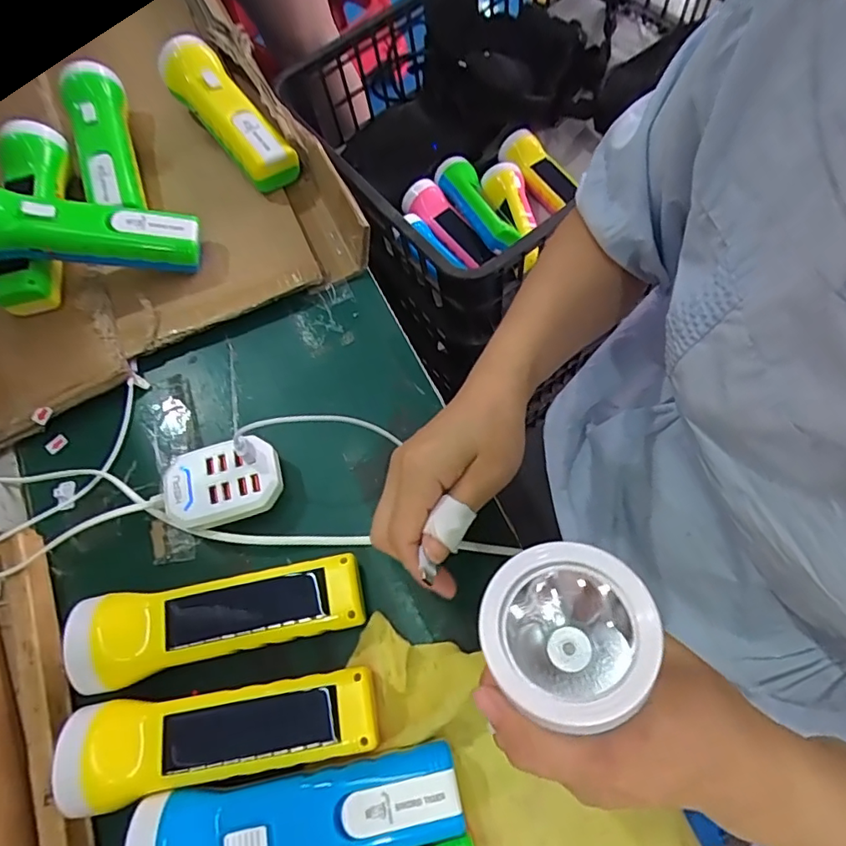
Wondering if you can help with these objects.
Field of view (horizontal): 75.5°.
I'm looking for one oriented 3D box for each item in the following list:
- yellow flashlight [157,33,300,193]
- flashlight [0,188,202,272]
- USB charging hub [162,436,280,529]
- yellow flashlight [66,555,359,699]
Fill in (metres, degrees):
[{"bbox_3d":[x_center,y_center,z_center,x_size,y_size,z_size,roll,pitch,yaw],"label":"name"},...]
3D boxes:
[{"bbox_3d":[-0.175,-0.278,0.484,0.050,0.044,0.176,-35,69,-8],"label":"yellow flashlight"},{"bbox_3d":[-0.257,-0.145,0.410,0.164,0.035,0.046,2,64,-17],"label":"flashlight"},{"bbox_3d":[-0.133,0.041,0.366,0.075,0.031,0.050,-17,67,0],"label":"USB charging hub"},{"bbox_3d":[-0.118,0.115,0.326,0.164,0.039,0.051,-15,66,-2],"label":"yellow flashlight"}]

